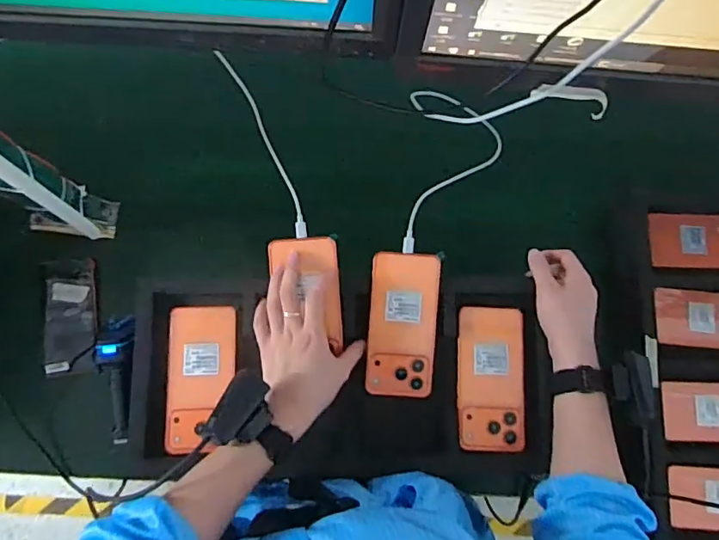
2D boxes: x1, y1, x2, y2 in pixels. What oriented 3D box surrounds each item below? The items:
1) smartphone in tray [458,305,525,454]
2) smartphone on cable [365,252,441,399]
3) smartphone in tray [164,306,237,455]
[{"bbox_3d":[0.154,0.125,0.604,0.076,0.011,0.162,3,78,-1],"label":"smartphone in tray"},{"bbox_3d":[0.051,0.064,0.603,0.078,0.006,0.164,4,89,0],"label":"smartphone on cable"},{"bbox_3d":[-0.180,0.123,0.593,0.076,0.008,0.160,-1,78,-2],"label":"smartphone in tray"}]

